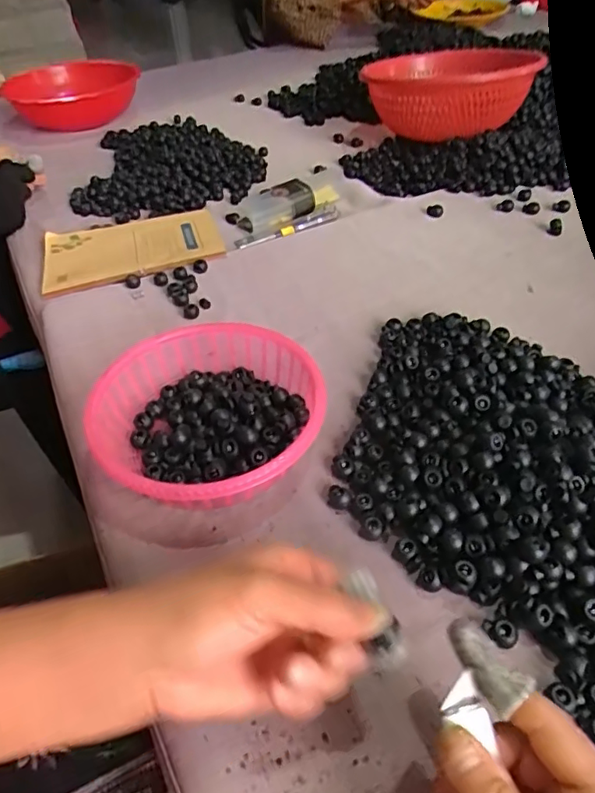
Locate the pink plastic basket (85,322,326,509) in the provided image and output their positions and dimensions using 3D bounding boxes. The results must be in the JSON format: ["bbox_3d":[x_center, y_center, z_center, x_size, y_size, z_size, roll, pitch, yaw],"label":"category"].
[{"bbox_3d":[-0.064,0.018,0.423,0.170,0.053,0.169,-2,48,2],"label":"pink plastic basket"}]

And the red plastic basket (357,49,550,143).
[{"bbox_3d":[0.233,-0.478,0.872,0.230,0.106,0.273,17,51,18],"label":"red plastic basket"}]

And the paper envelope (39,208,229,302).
[{"bbox_3d":[-0.199,-0.179,0.675,0.208,0.016,0.155,-11,40,-8],"label":"paper envelope"}]

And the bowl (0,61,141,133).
[{"bbox_3d":[-0.410,-0.557,1.047,0.214,0.072,0.245,-31,53,-23],"label":"bowl"}]

